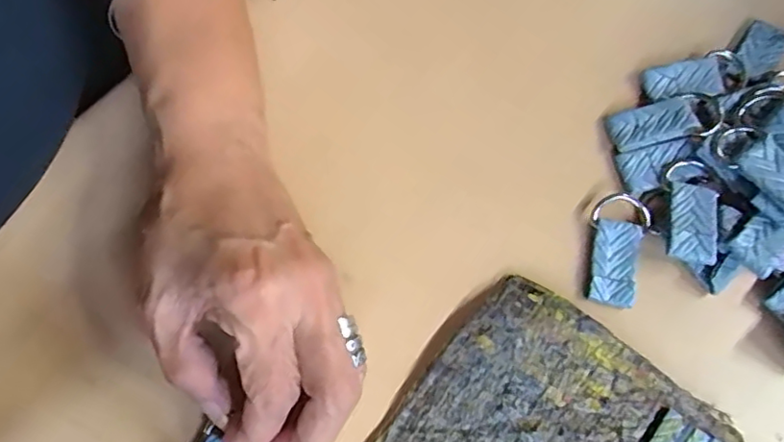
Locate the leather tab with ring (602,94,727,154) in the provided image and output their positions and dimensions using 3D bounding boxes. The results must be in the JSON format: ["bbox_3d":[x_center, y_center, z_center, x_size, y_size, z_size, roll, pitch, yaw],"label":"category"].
[{"bbox_3d":[0.128,-0.047,0.275,0.053,0.007,0.023,-14,73,-6],"label":"leather tab with ring"}]

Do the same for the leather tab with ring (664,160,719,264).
[{"bbox_3d":[0.130,-0.004,0.260,0.020,0.012,0.047,11,72,2],"label":"leather tab with ring"}]

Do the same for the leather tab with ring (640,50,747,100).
[{"bbox_3d":[0.146,-0.068,0.286,0.051,0.006,0.021,-12,73,-6],"label":"leather tab with ring"}]

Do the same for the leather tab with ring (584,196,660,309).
[{"bbox_3d":[0.099,0.013,0.259,0.026,0.007,0.048,11,72,2],"label":"leather tab with ring"}]

